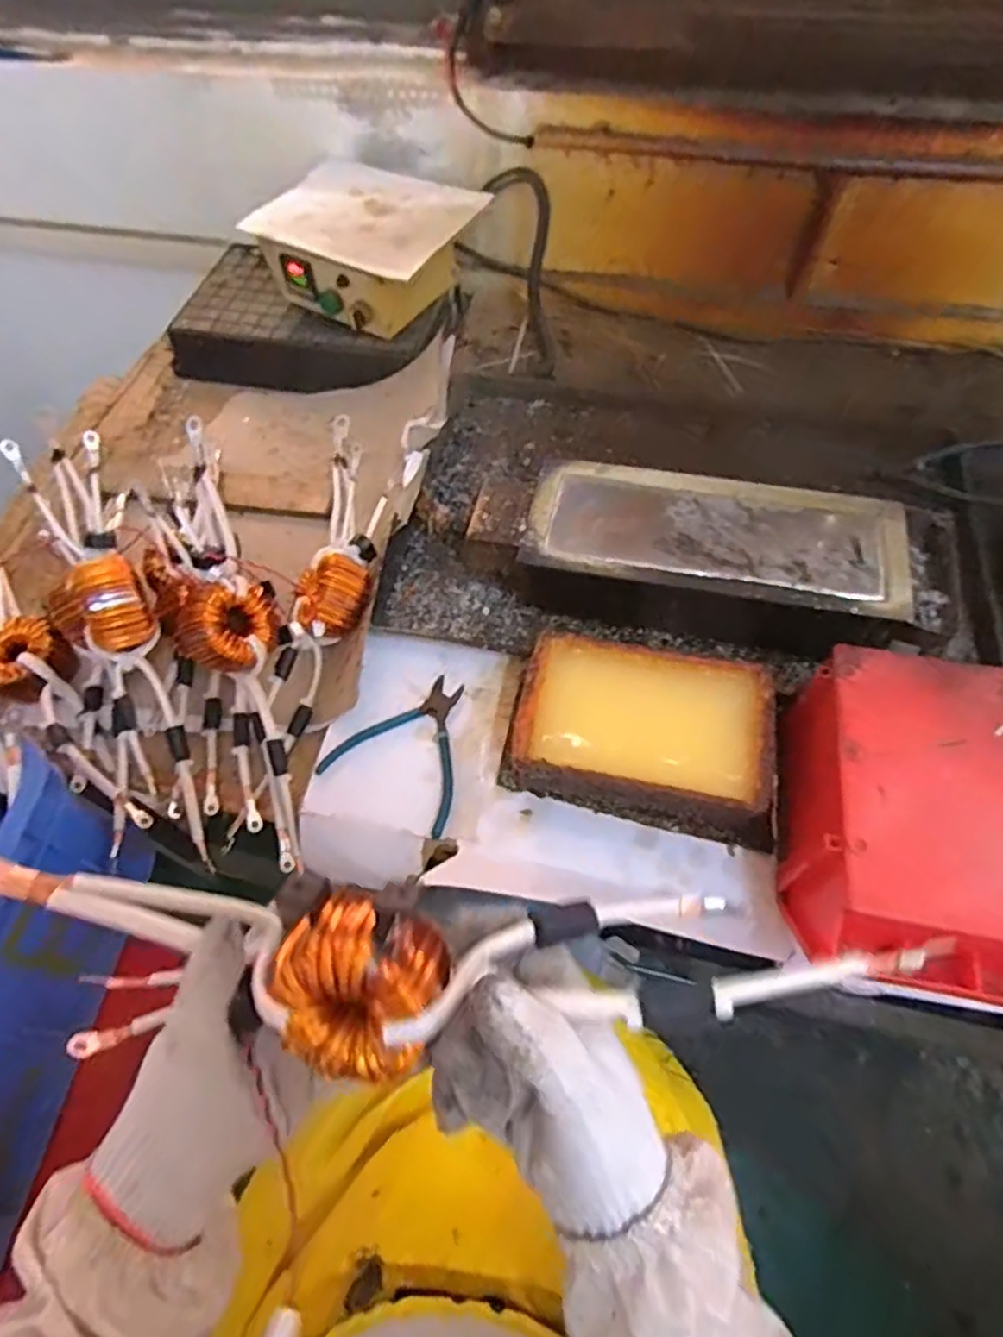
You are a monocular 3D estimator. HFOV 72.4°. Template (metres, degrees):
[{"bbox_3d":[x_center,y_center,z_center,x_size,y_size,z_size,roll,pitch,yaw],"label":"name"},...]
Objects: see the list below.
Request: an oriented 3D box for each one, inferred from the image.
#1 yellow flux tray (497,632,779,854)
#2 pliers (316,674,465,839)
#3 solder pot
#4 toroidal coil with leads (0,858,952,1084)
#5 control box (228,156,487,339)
[{"bbox_3d":[0.121,0.055,0.585,0.223,0.065,0.137,10,60,8],"label":"yellow flux tray"},{"bbox_3d":[-0.077,0.065,0.619,0.125,0.008,0.133,24,63,16],"label":"pliers"},{"bbox_3d":[0.220,-0.101,0.659,0.391,0.080,0.154,11,60,9],"label":"solder pot"},{"bbox_3d":[-0.046,0.136,0.314,0.439,0.051,0.085,0,59,6],"label":"toroidal coil with leads"},{"bbox_3d":[-0.163,-0.530,0.866,0.239,0.113,0.191,25,63,16],"label":"control box"}]

